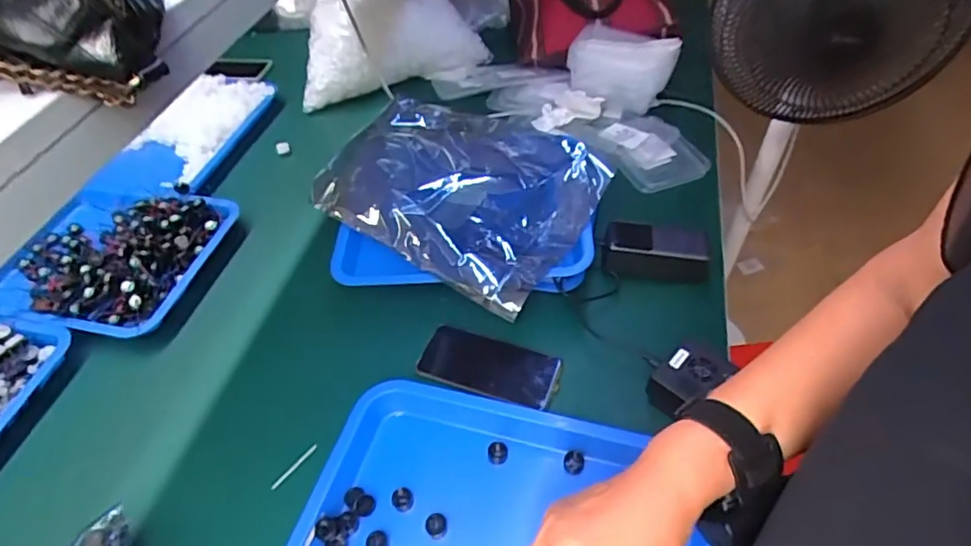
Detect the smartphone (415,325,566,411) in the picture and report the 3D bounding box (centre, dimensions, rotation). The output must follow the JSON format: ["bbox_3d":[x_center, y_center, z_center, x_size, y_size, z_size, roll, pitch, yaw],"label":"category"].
[{"bbox_3d":[0.004,0.111,0.665,0.161,0.013,0.074,13,51,15],"label":"smartphone"}]

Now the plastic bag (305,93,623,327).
[{"bbox_3d":[-0.032,-0.122,0.725,0.316,0.094,0.240,26,55,25],"label":"plastic bag"}]

